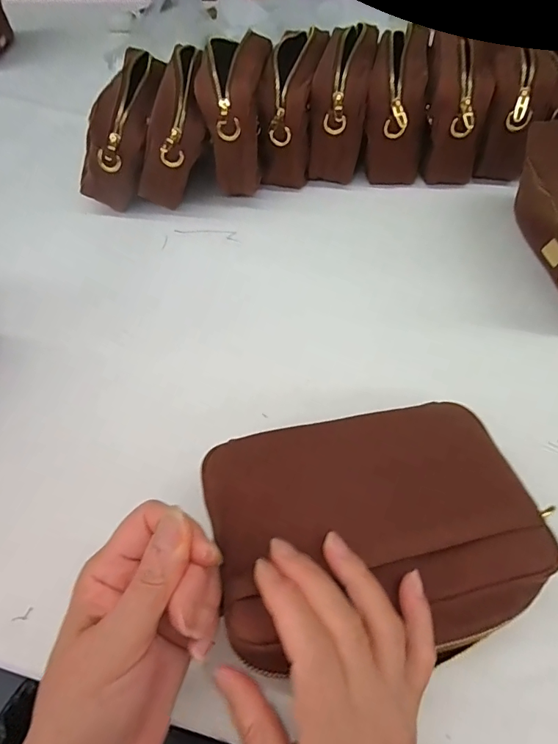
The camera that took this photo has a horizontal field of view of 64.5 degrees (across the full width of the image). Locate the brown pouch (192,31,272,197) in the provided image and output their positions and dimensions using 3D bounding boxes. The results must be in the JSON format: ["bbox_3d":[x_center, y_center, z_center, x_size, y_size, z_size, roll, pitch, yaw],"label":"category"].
[{"bbox_3d":[-0.046,-0.288,0.517,0.062,0.140,0.131,5,55,8],"label":"brown pouch"}]

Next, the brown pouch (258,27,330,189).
[{"bbox_3d":[0.017,-0.308,0.531,0.058,0.132,0.121,7,55,10],"label":"brown pouch"}]

